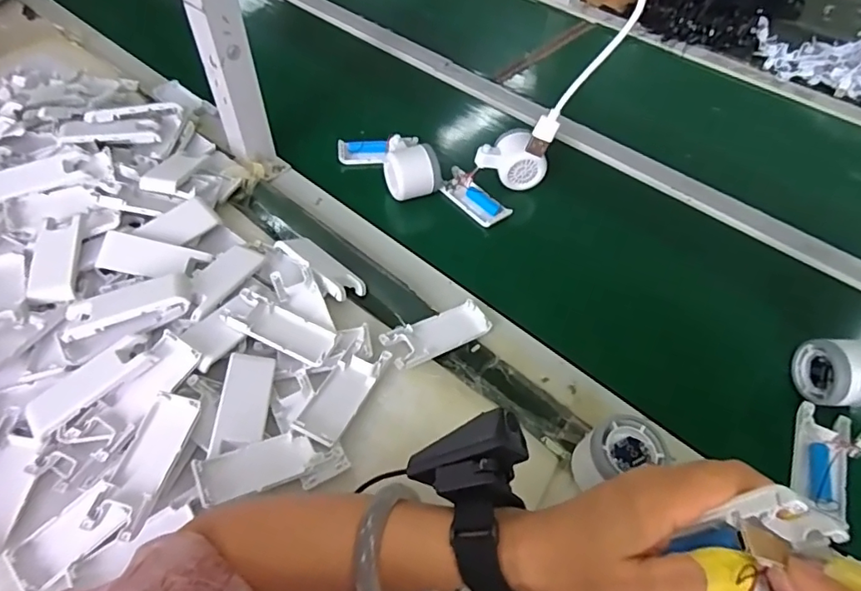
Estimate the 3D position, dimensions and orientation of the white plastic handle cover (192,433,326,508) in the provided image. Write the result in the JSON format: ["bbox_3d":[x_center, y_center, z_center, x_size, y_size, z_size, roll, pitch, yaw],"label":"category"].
[{"bbox_3d":[-0.131,0.128,0.401,0.087,0.015,0.040,-10,52,-28],"label":"white plastic handle cover"}]

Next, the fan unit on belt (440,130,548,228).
[{"bbox_3d":[0.080,-0.143,0.644,0.112,0.061,0.092,-34,60,-24],"label":"fan unit on belt"}]

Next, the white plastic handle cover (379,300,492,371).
[{"bbox_3d":[0.007,0.035,0.499,0.103,0.014,0.040,-26,57,-20],"label":"white plastic handle cover"}]

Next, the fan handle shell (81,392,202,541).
[{"bbox_3d":[-0.213,0.125,0.395,0.038,0.019,0.103,17,69,12],"label":"fan handle shell"}]

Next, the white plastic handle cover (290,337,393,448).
[{"bbox_3d":[-0.074,0.079,0.446,0.037,0.022,0.100,20,55,14],"label":"white plastic handle cover"}]

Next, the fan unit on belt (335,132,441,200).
[{"bbox_3d":[-0.053,-0.166,0.654,0.147,0.051,0.063,30,56,36],"label":"fan unit on belt"}]

